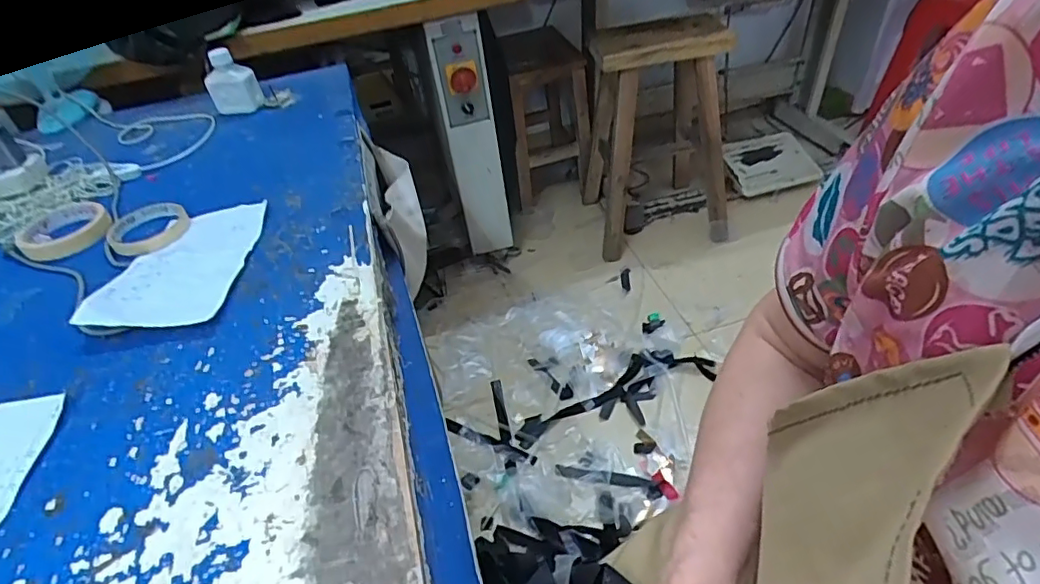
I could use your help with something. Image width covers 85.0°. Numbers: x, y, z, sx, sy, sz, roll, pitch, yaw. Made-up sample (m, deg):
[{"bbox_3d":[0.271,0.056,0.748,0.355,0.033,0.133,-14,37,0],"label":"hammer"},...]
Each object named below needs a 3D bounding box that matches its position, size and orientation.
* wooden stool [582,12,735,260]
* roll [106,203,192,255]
[{"bbox_3d":[0.365,-0.436,1.530,0.351,0.538,0.345,-8,42,-2],"label":"wooden stool"},{"bbox_3d":[-0.432,-0.073,0.653,0.099,0.015,0.083,6,44,14],"label":"roll"}]

